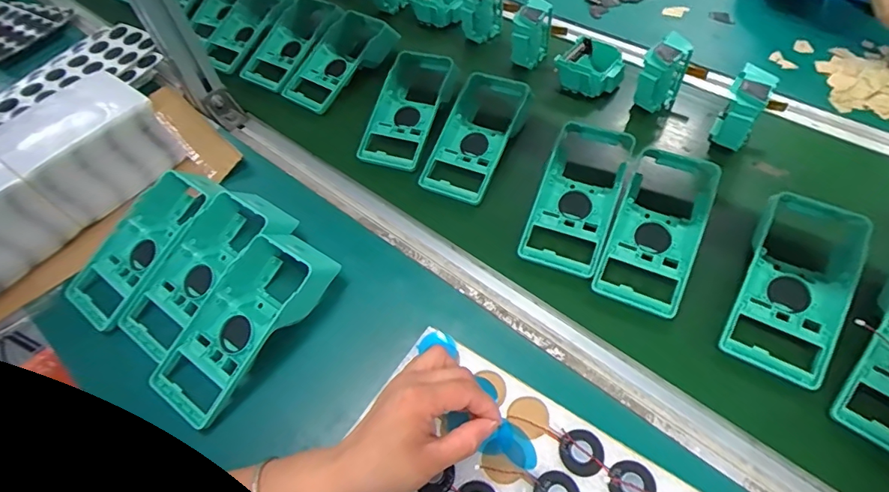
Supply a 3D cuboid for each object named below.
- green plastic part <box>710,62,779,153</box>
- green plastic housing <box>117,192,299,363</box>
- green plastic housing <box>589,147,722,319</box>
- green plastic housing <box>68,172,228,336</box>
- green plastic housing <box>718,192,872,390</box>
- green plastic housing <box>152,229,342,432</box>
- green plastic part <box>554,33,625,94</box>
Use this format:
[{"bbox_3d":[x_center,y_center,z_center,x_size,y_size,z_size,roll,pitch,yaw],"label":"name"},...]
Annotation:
[{"bbox_3d":[0.346,-0.159,0.558,0.042,0.075,0.058,26,60,21],"label":"green plastic part"},{"bbox_3d":[-0.245,0.030,0.504,0.095,0.060,0.193,37,79,26],"label":"green plastic housing"},{"bbox_3d":[0.215,-0.021,0.485,0.085,0.051,0.178,21,58,18],"label":"green plastic housing"},{"bbox_3d":[-0.321,-0.004,0.518,0.091,0.057,0.185,34,63,25],"label":"green plastic housing"},{"bbox_3d":[0.324,0.026,0.440,0.087,0.043,0.190,25,59,21],"label":"green plastic housing"},{"bbox_3d":[-0.192,0.070,0.455,0.086,0.052,0.187,31,62,24],"label":"green plastic housing"},{"bbox_3d":[0.202,-0.242,0.657,0.085,0.041,0.077,23,59,19],"label":"green plastic part"}]

